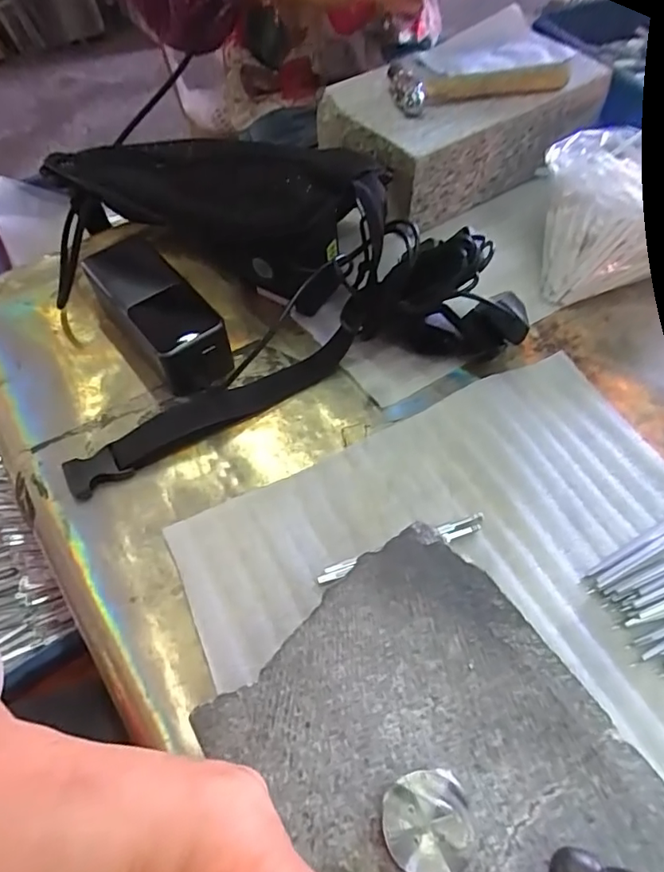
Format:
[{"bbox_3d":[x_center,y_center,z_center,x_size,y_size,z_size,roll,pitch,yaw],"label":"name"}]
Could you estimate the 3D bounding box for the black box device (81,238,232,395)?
[{"bbox_3d":[-0.129,-0.090,0.407,0.057,0.050,0.139,-33,62,-19],"label":"black box device"}]

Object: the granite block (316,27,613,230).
[{"bbox_3d":[0.120,-0.298,0.516,0.242,0.078,0.137,-31,62,-18],"label":"granite block"}]

